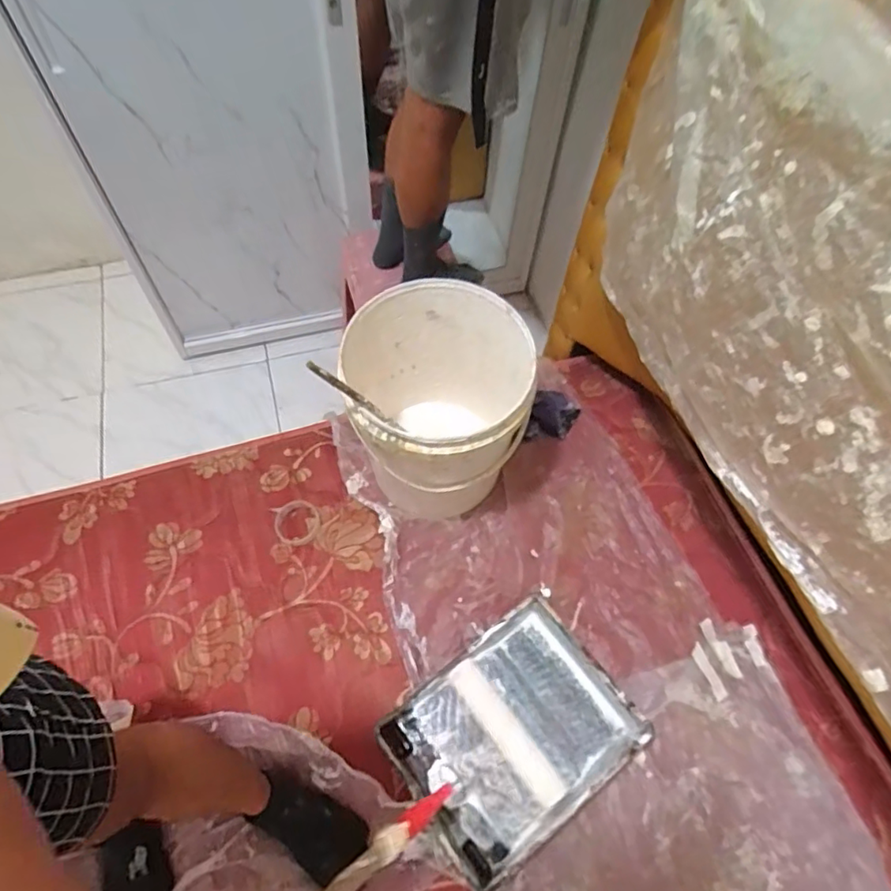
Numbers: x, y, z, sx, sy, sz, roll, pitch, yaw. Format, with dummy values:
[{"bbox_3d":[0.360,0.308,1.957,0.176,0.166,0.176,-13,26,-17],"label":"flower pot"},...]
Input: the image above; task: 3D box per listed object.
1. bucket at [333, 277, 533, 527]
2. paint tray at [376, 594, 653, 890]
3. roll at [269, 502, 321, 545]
[{"bbox_3d":[-0.013,-0.054,1.011,0.289,0.361,0.309,0,59,0],"label":"bucket"},{"bbox_3d":[0.107,0.465,0.907,0.353,0.062,0.285,-33,65,-18],"label":"paint tray"},{"bbox_3d":[-0.288,0.152,1.098,0.086,0.019,0.088,0,59,0],"label":"roll"}]

